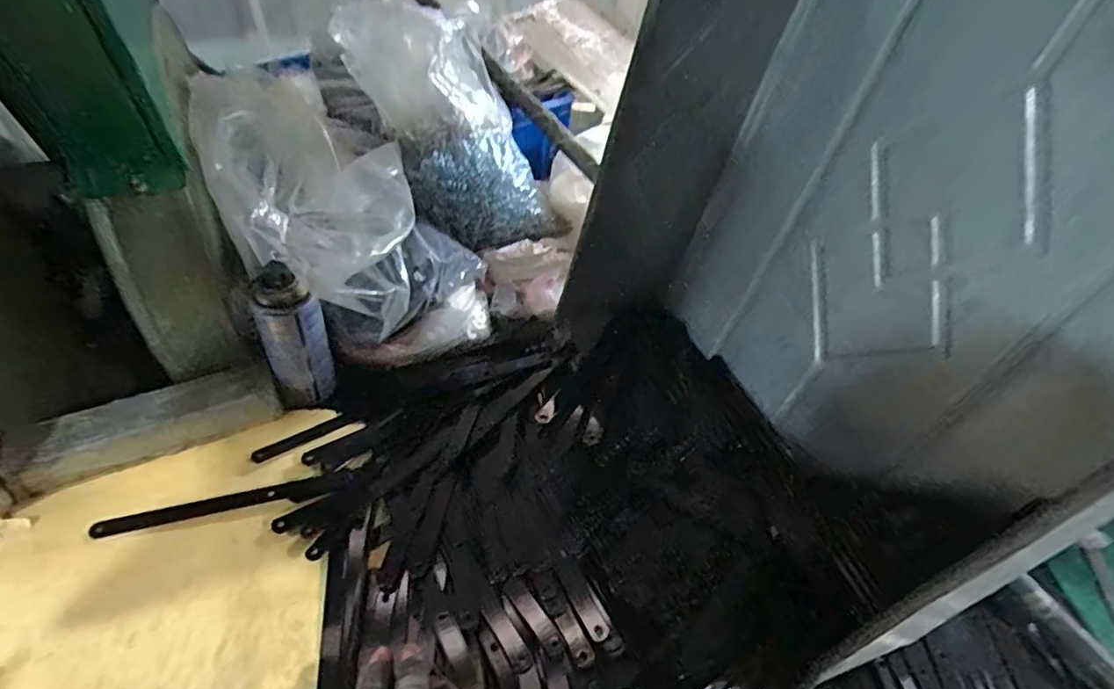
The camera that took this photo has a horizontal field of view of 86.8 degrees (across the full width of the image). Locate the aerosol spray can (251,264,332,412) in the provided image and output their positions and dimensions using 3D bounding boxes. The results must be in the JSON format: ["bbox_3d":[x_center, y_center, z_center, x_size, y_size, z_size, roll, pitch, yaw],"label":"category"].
[{"bbox_3d":[-0.251,0.004,0.570,0.048,0.181,0.048,3,48,-3],"label":"aerosol spray can"}]

